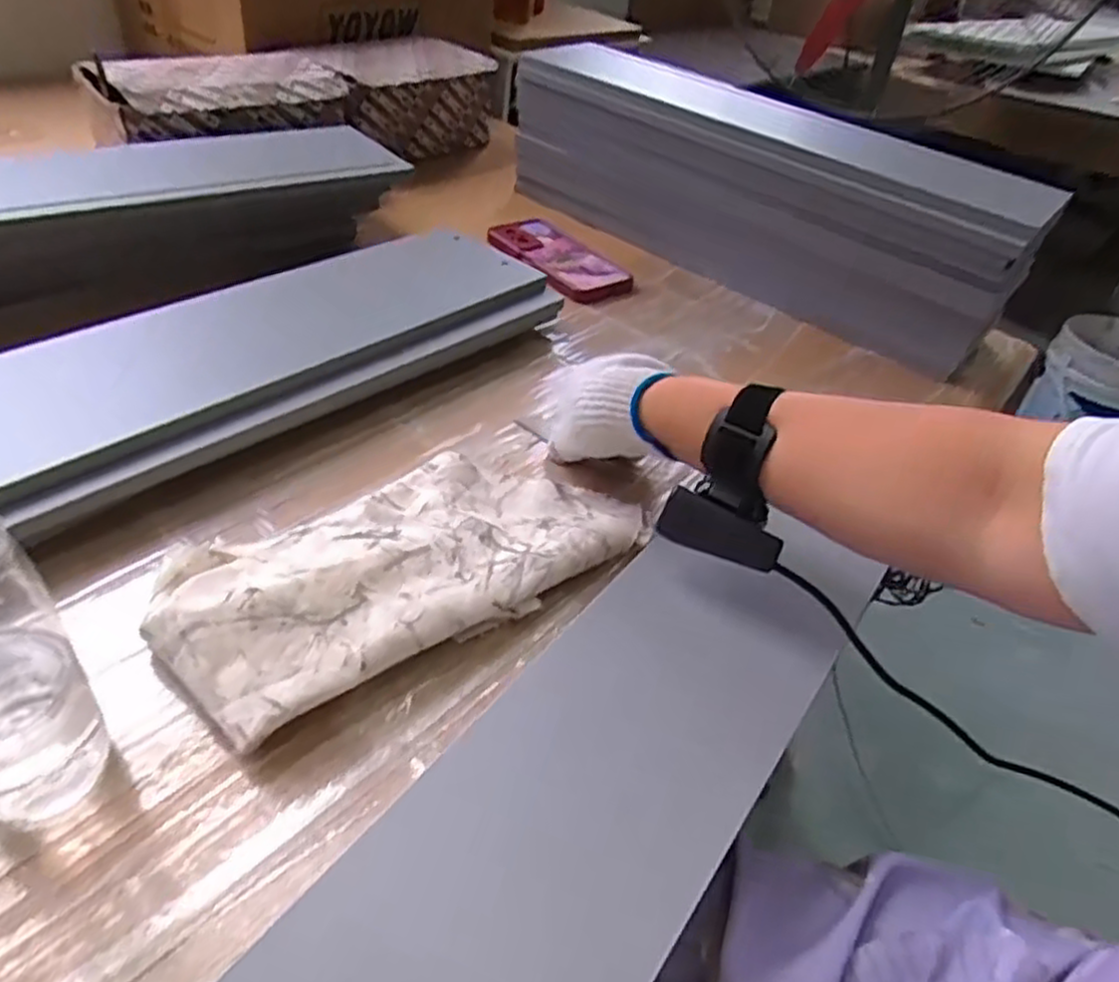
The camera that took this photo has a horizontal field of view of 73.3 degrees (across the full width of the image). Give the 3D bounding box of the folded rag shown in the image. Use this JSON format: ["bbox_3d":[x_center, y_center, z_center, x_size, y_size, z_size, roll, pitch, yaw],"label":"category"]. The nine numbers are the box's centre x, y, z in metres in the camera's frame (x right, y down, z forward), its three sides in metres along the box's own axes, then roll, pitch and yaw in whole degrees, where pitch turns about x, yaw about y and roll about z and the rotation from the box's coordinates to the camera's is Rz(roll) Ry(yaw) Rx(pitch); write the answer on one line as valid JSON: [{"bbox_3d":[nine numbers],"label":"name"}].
[{"bbox_3d":[-0.083,0.030,0.444,0.285,0.040,0.139,-25,51,-34],"label":"folded rag"}]

